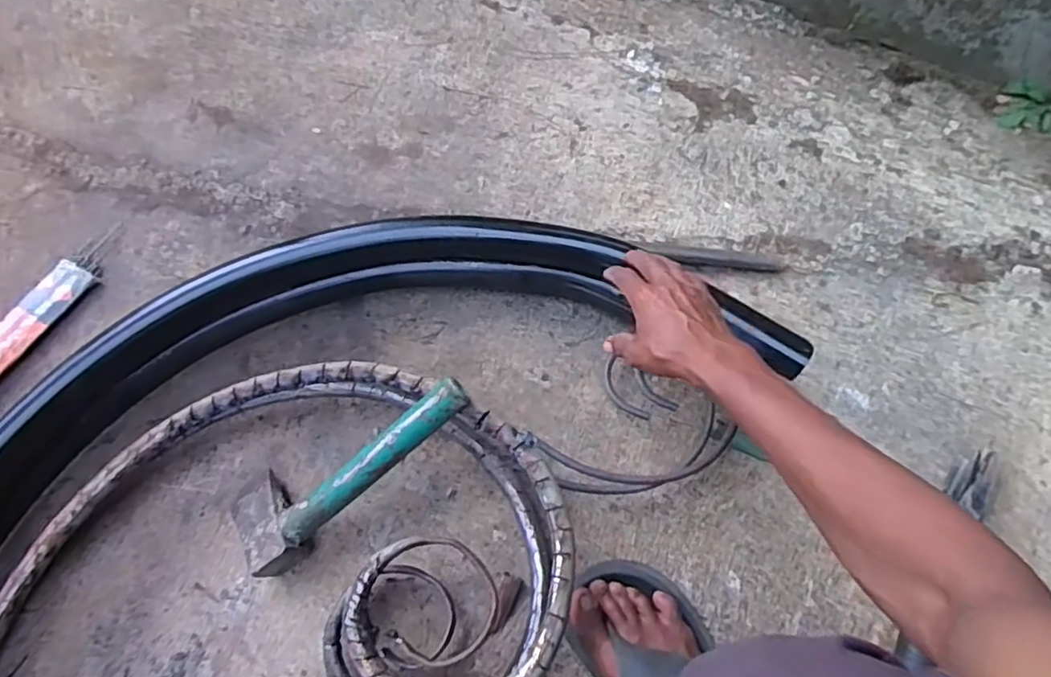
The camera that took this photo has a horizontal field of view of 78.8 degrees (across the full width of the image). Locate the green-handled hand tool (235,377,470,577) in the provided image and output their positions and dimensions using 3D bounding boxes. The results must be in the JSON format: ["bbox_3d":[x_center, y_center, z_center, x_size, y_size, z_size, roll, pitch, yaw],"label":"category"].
[{"bbox_3d":[-0.165,0.122,0.615,0.255,0.040,0.079,-36,72,5],"label":"green-handled hand tool"}]

